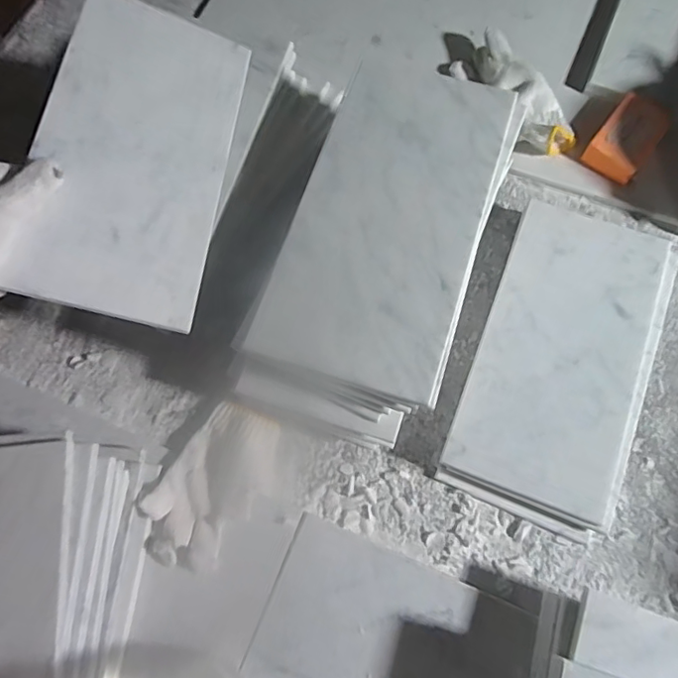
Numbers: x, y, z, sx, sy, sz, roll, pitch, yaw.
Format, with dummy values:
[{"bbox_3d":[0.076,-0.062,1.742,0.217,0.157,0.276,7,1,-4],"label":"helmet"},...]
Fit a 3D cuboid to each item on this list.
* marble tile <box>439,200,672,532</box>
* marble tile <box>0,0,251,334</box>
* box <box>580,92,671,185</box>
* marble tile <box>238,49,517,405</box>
[{"bbox_3d":[0.216,0.009,0.533,0.145,0.008,0.291,20,73,10],"label":"marble tile"},{"bbox_3d":[-0.175,-0.163,0.483,0.149,0.014,0.296,14,70,-21],"label":"marble tile"},{"bbox_3d":[0.331,-0.230,0.632,0.061,0.026,0.099,35,77,15],"label":"box"},{"bbox_3d":[0.044,-0.109,0.469,0.148,0.012,0.307,17,70,6],"label":"marble tile"}]

